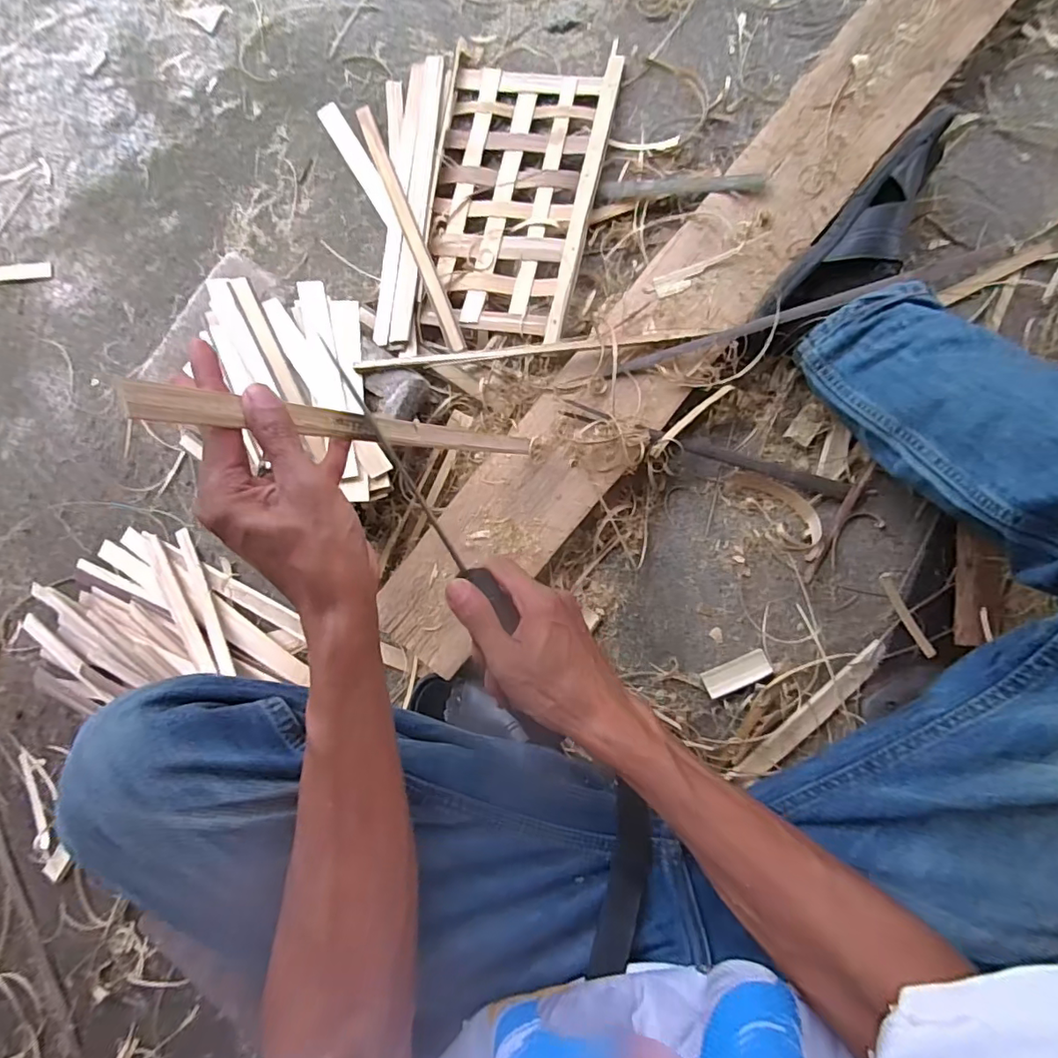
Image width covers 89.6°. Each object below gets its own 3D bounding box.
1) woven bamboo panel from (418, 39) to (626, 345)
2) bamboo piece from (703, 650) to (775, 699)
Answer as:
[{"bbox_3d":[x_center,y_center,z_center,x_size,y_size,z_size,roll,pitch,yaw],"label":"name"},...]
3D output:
[{"bbox_3d":[-0.023,-0.413,0.656,0.209,0.021,0.364,10,82,11],"label":"woven bamboo panel"},{"bbox_3d":[0.233,0.163,0.595,0.073,0.012,0.028,-26,84,4],"label":"bamboo piece"}]

